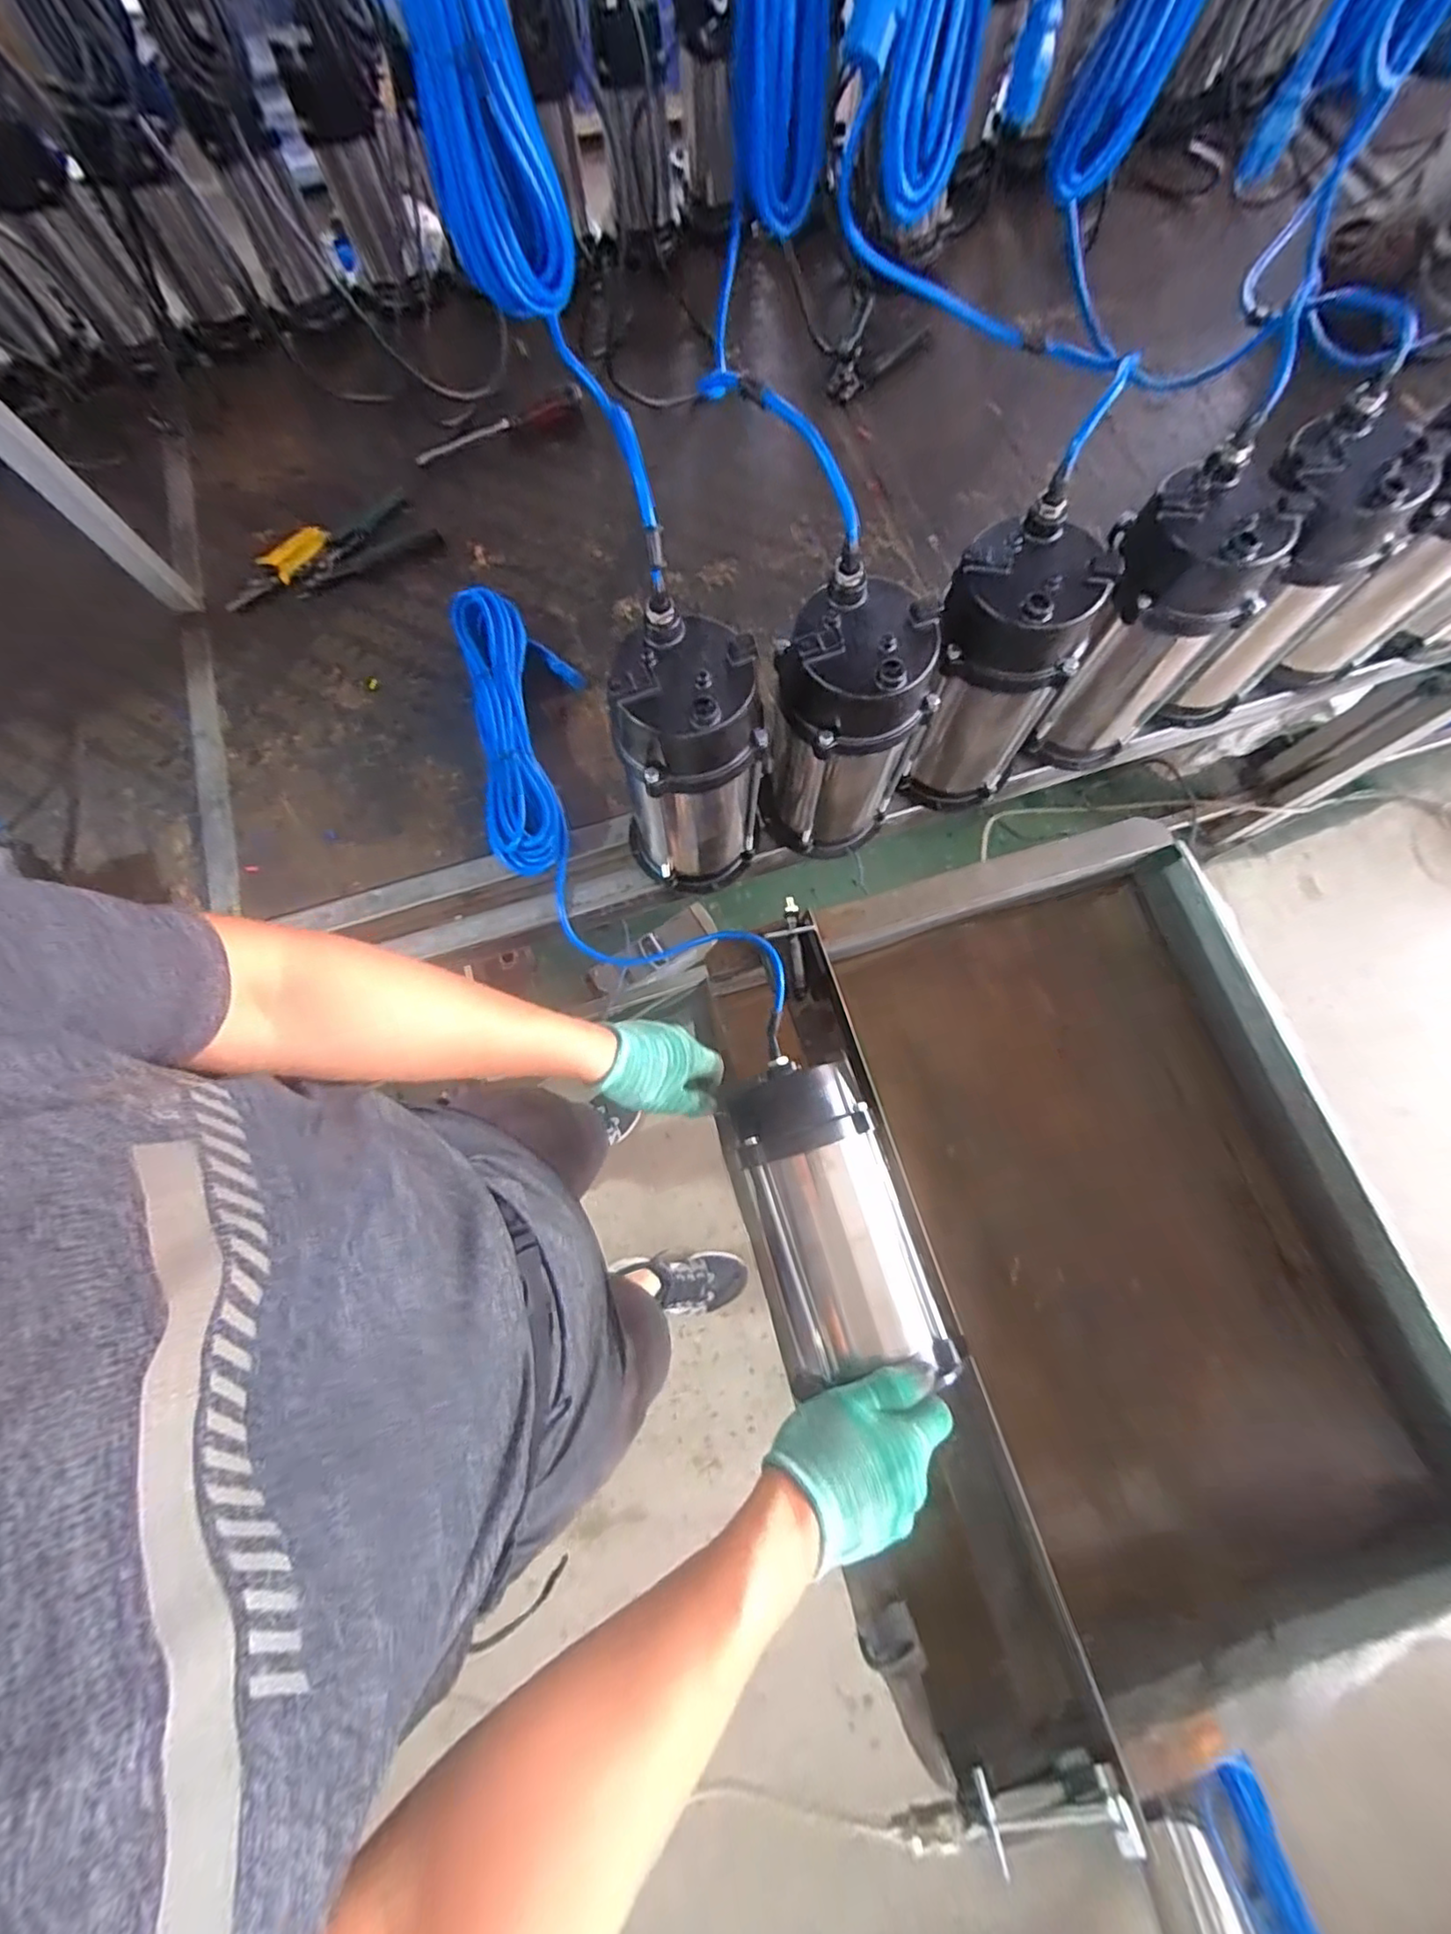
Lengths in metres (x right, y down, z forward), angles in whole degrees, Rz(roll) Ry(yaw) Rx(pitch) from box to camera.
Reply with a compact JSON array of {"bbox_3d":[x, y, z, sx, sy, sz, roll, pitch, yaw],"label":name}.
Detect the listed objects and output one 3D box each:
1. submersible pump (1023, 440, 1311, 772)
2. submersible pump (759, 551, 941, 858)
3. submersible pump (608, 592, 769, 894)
[{"bbox_3d":[0.392,-0.312,0.600,0.120,0.255,0.110,0,75,1],"label":"submersible pump"},{"bbox_3d":[0.109,-0.217,0.584,0.123,0.254,0.114,-10,75,-2],"label":"submersible pump"},{"bbox_3d":[-0.035,-0.176,0.579,0.130,0.265,0.113,-12,75,-2],"label":"submersible pump"}]

